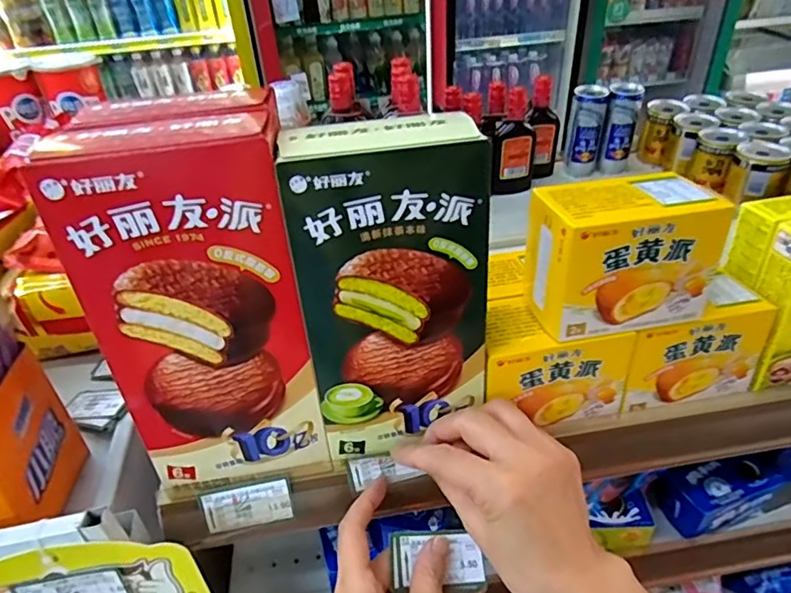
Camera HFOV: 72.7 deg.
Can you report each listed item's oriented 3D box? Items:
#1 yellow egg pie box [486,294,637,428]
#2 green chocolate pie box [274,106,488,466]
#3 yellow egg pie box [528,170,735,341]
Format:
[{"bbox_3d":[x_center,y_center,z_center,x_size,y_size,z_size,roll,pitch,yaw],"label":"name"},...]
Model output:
[{"bbox_3d":[0.114,0.047,0.404,0.105,0.074,0.064,-6,36,-4],"label":"yellow egg pie box"},{"bbox_3d":[0.000,0.003,0.338,0.112,0.208,0.054,-9,36,-8],"label":"green chocolate pie box"},{"bbox_3d":[0.150,-0.029,0.365,0.115,0.083,0.062,-8,36,-7],"label":"yellow egg pie box"}]

